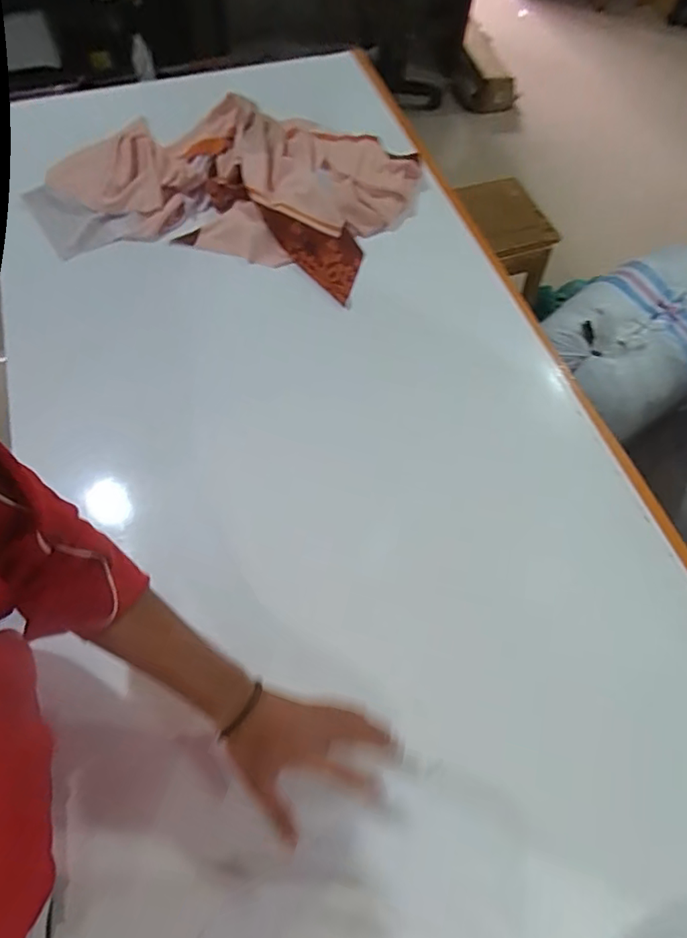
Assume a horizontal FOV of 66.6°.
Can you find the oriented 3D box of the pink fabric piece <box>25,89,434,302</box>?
[{"bbox_3d":[-0.208,-0.514,0.941,0.653,0.093,0.364,11,63,4],"label":"pink fabric piece"}]

